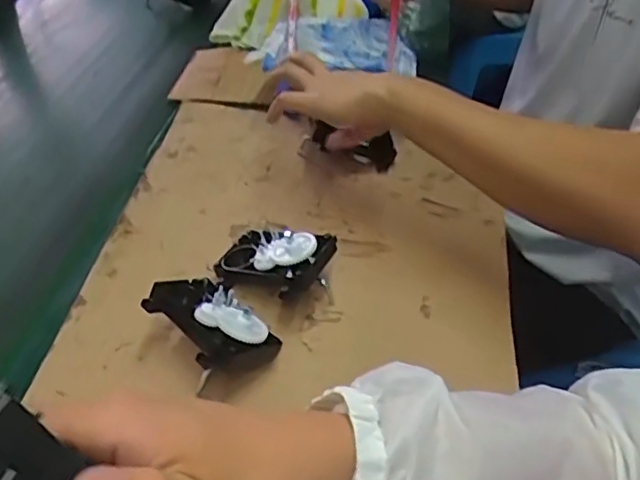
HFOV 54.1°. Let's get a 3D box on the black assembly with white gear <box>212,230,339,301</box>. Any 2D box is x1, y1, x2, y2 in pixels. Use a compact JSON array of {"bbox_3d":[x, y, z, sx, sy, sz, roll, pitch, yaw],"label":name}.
[{"bbox_3d":[-0.045,0.019,0.568,0.101,0.054,0.074,20,45,21],"label":"black assembly with white gear"}]

